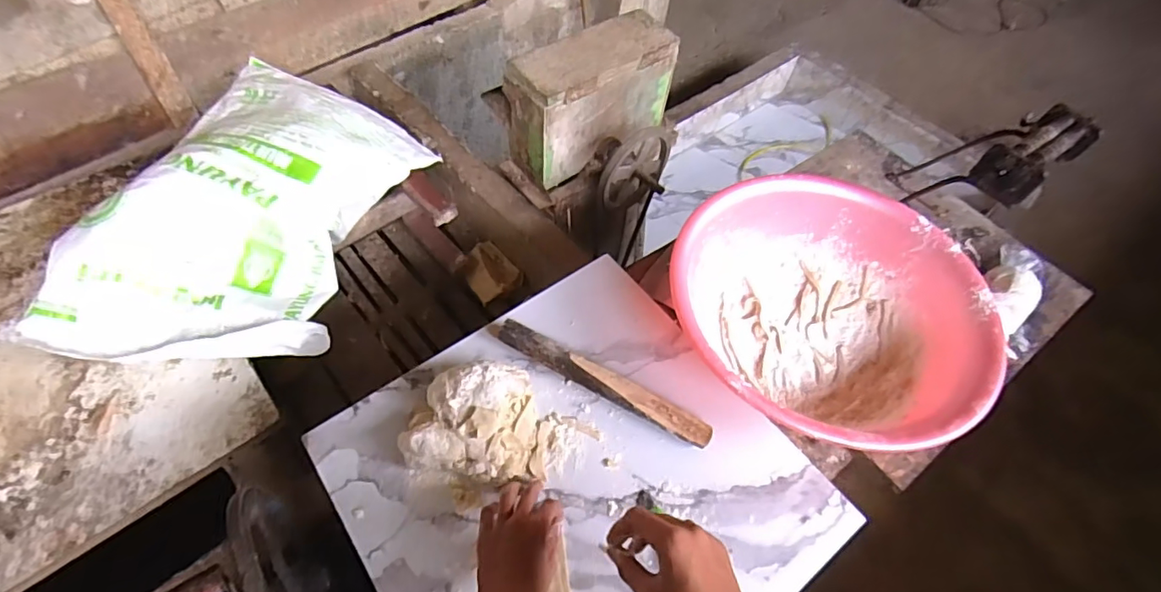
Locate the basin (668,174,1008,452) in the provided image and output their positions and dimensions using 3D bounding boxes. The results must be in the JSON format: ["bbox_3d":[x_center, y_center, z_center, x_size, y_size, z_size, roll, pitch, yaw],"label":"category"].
[{"bbox_3d":[0.331,0.022,0.752,0.398,0.124,0.384,2,53,-2],"label":"basin"}]

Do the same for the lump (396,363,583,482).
[{"bbox_3d":[-0.104,0.156,0.667,0.214,0.070,0.140,7,53,2],"label":"lump"}]

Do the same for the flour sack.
[{"bbox_3d":[-0.587,-0.167,1.012,0.417,0.181,0.670,11,53,5],"label":"flour sack"}]

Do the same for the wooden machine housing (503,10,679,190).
[{"bbox_3d":[0.023,-0.413,1.141,0.343,0.219,0.130,-32,61,-24],"label":"wooden machine housing"}]

